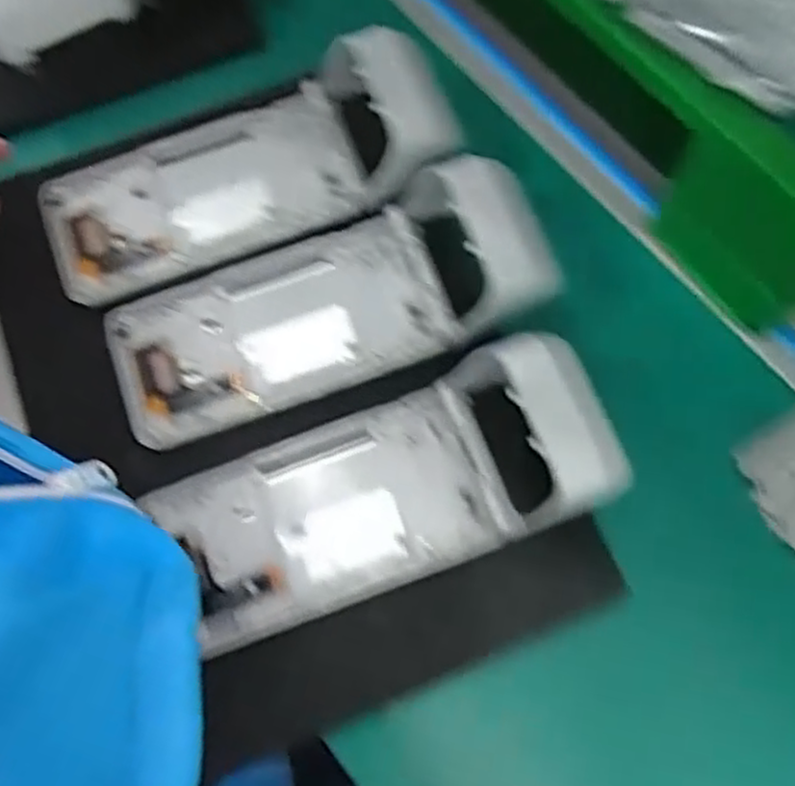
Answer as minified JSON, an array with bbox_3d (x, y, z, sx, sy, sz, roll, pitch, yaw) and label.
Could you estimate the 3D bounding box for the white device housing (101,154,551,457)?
[{"bbox_3d":[-0.041,-0.047,0.392,0.220,0.050,0.083,-18,69,-5],"label":"white device housing"}]

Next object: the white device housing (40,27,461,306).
[{"bbox_3d":[-0.085,-0.122,0.411,0.218,0.049,0.085,-19,69,-5],"label":"white device housing"}]

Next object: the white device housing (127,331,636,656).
[{"bbox_3d":[-0.005,0.047,0.369,0.209,0.035,0.084,-23,69,7],"label":"white device housing"}]

